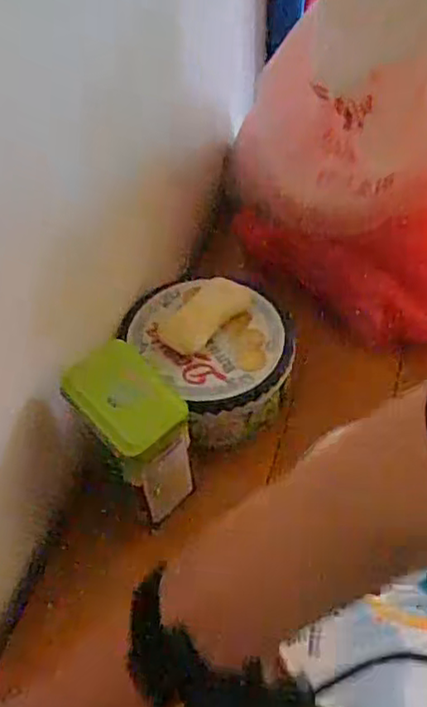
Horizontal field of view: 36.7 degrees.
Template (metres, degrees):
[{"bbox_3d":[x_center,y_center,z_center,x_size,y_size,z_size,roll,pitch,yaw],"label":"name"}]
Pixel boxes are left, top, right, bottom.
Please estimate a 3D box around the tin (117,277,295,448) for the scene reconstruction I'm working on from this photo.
[{"bbox_3d":[-0.001,-0.001,0.579,0.146,0.068,0.170,-31,57,-20],"label":"tin"}]

